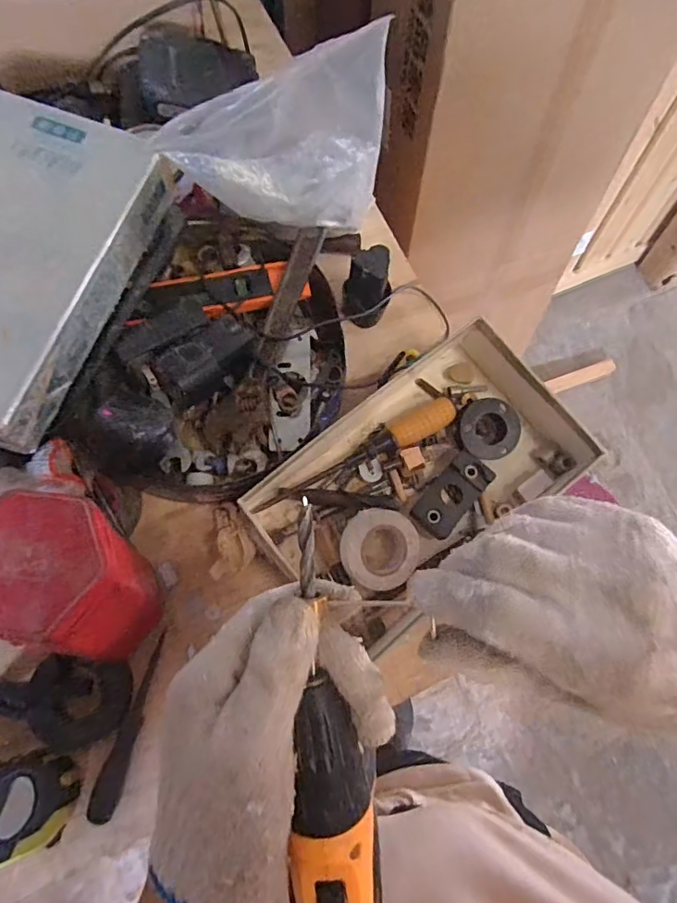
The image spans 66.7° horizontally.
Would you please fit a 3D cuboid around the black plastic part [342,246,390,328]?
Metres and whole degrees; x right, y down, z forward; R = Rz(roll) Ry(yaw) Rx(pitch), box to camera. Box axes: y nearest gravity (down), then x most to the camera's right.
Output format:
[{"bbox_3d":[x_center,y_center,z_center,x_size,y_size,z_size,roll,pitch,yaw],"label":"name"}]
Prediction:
[{"bbox_3d":[0.031,-0.167,0.523,0.051,0.077,0.037,-28,74,-12],"label":"black plastic part"}]

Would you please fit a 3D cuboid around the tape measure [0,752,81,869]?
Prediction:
[{"bbox_3d":[-0.238,0.271,0.399,0.067,0.032,0.065,-19,72,-9],"label":"tape measure"}]

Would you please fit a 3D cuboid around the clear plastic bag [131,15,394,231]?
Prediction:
[{"bbox_3d":[-0.049,-0.244,0.427,0.182,0.150,0.026,-15,72,-8],"label":"clear plastic bag"}]

